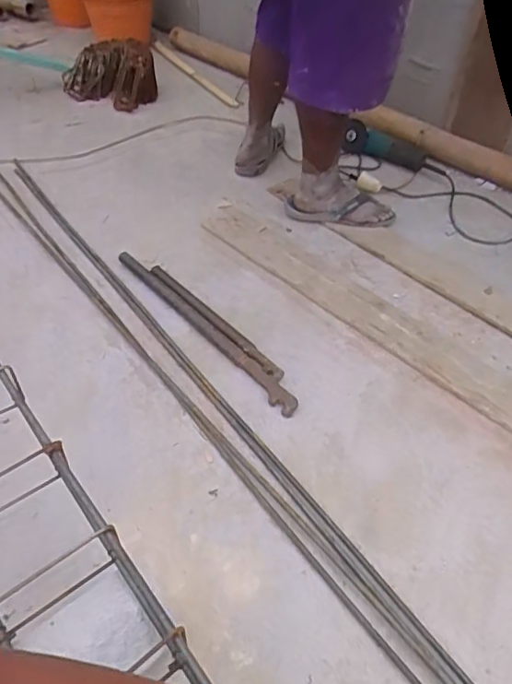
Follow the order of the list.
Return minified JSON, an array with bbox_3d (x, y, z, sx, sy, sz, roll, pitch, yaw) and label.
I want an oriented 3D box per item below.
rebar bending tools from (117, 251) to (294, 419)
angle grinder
[{"bbox_3d":[-0.105,-0.046,1.071,0.059,0.034,0.563,-29,54,-28],"label":"rebar bending tools"},{"bbox_3d":[0.370,-0.567,1.562,0.251,0.075,0.080,20,46,-4],"label":"angle grinder"}]

